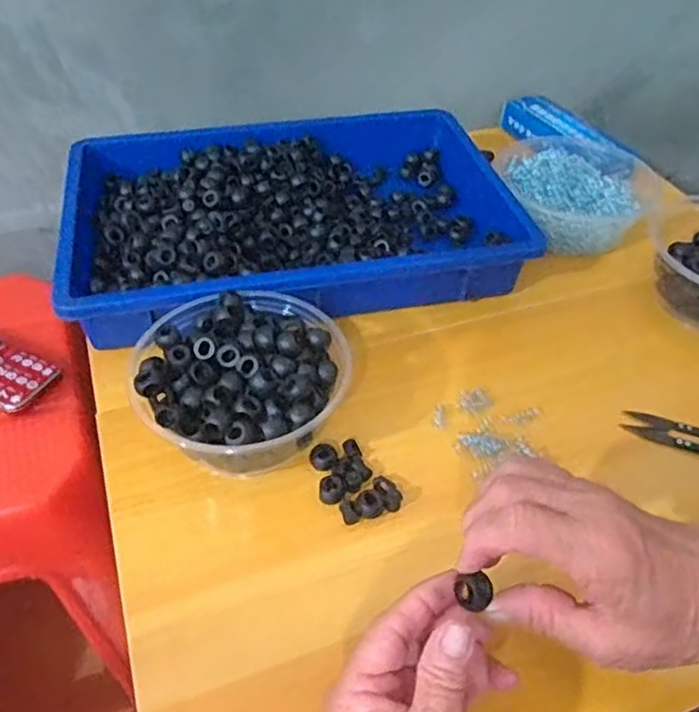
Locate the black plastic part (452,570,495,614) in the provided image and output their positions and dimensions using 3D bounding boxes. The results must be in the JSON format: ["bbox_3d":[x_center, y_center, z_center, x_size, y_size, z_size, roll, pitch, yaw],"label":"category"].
[{"bbox_3d":[0.056,0.104,0.295,0.015,0.010,0.016,29,51,25],"label":"black plastic part"}]

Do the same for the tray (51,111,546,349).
[{"bbox_3d":[-0.050,-0.118,0.568,0.359,0.058,0.247,-9,46,-12],"label":"tray"}]

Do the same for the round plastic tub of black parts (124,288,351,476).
[{"bbox_3d":[-0.071,0.020,0.425,0.126,0.063,0.127,1,45,-1],"label":"round plastic tub of black parts"}]

